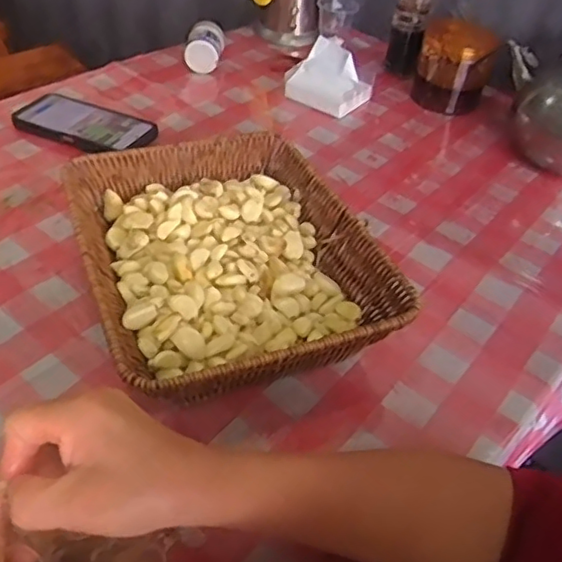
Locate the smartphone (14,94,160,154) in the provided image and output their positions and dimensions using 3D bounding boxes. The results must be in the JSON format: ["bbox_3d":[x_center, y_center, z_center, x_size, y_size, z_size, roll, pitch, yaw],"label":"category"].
[{"bbox_3d":[-0.238,-0.189,0.724,0.158,0.015,0.084,20,45,13],"label":"smartphone"}]

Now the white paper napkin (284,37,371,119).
[{"bbox_3d":[0.063,-0.278,0.830,0.109,0.076,0.089,22,45,15],"label":"white paper napkin"}]

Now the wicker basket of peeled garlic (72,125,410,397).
[{"bbox_3d":[-0.049,-0.017,0.530,0.227,0.073,0.283,-13,47,-20],"label":"wicker basket of peeled garlic"}]

